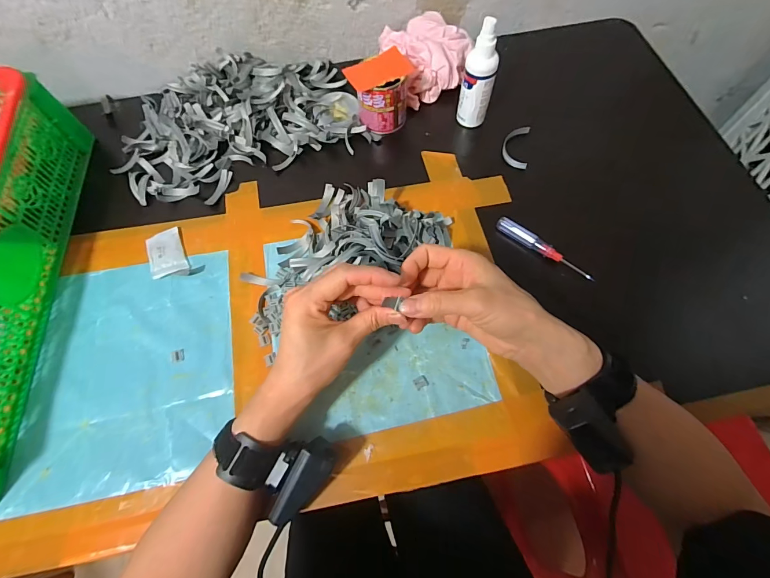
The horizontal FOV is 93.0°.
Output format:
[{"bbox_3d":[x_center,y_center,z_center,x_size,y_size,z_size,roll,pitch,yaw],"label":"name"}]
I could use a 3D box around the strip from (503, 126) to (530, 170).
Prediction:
[{"bbox_3d":[0.173,-0.188,0.485,0.031,0.010,0.069,10,67,7],"label":"strip"}]

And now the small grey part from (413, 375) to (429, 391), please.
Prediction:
[{"bbox_3d":[0.036,0.094,0.369,0.014,0.004,0.012,-30,68,-10],"label":"small grey part"}]

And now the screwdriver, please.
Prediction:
[{"bbox_3d":[0.184,-0.047,0.424,0.119,0.015,0.013,38,73,17],"label":"screwdriver"}]

